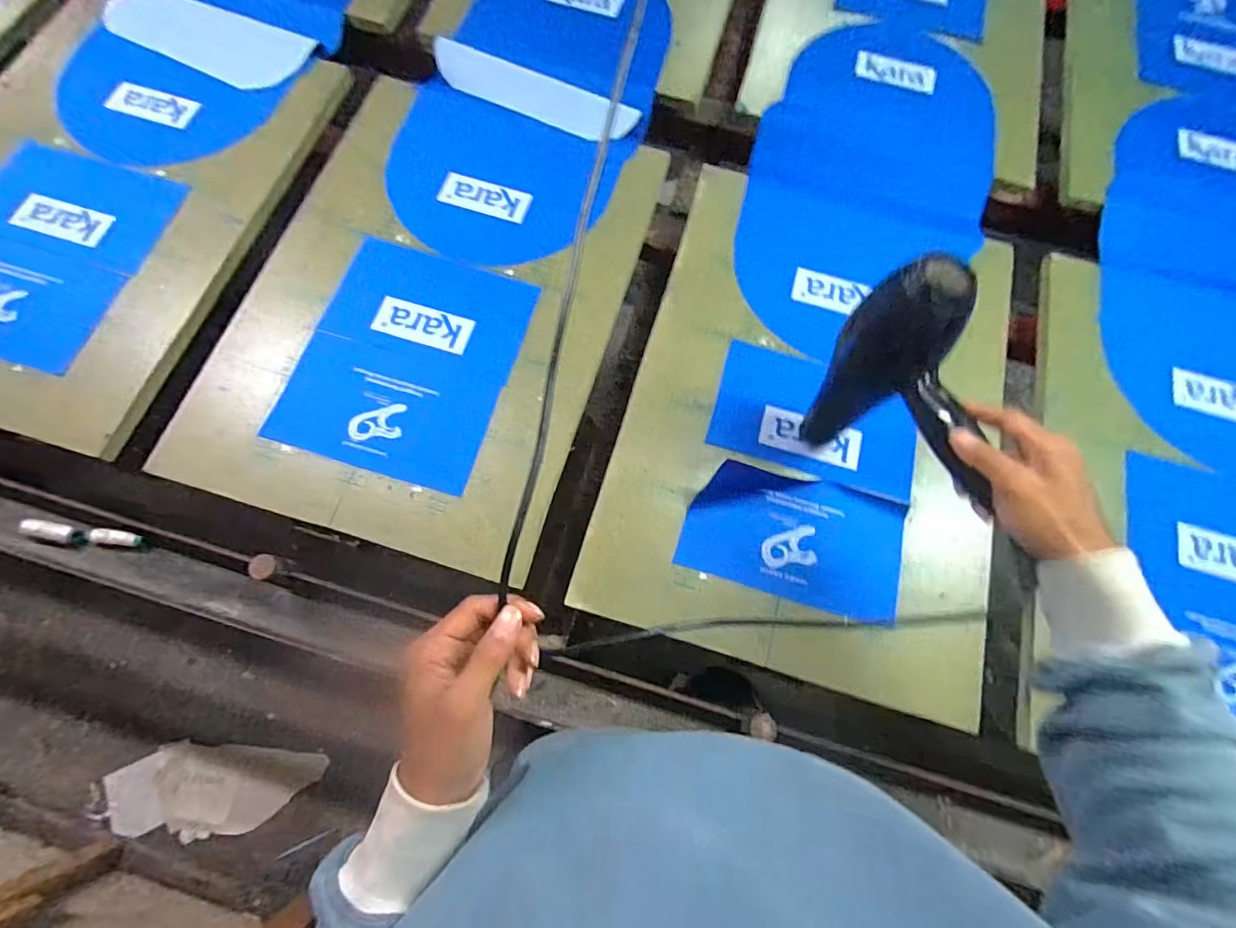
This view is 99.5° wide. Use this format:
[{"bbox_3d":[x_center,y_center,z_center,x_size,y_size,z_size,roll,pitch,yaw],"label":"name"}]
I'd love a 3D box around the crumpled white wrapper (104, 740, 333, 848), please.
[{"bbox_3d":[-0.941,0.770,1.234,0.411,0.026,0.183,20,61,-22],"label":"crumpled white wrapper"}]

